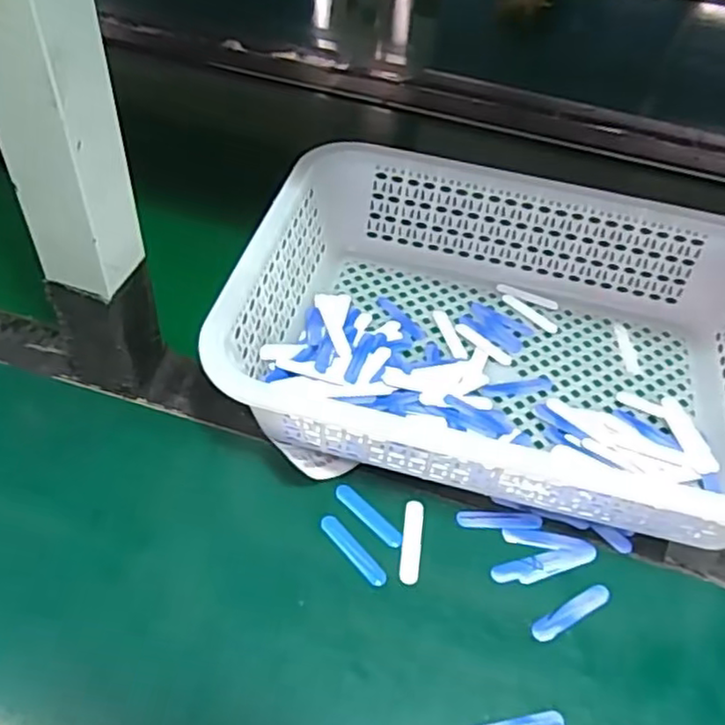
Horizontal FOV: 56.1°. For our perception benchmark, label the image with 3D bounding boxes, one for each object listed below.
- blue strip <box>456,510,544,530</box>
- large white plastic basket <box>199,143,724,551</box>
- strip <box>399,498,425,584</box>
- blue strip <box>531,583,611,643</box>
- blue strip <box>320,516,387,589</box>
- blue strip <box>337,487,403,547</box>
[{"bbox_3d":[0.083,0.094,0.409,0.050,0.004,0.011,3,49,-3],"label":"blue strip"},{"bbox_3d":[0.103,-0.020,0.459,0.357,0.082,0.251,13,49,5],"label":"large white plastic basket"},{"bbox_3d":[0.029,0.103,0.396,0.012,0.004,0.051,9,49,2],"label":"strip"},{"bbox_3d":[0.116,0.138,0.376,0.052,0.004,0.013,-22,55,-23],"label":"blue strip"},{"bbox_3d":[-0.005,0.107,0.389,0.010,0.004,0.050,-33,60,-29],"label":"blue strip"},{"bbox_3d":[0.003,0.090,0.403,0.050,0.004,0.011,38,56,24],"label":"blue strip"}]

